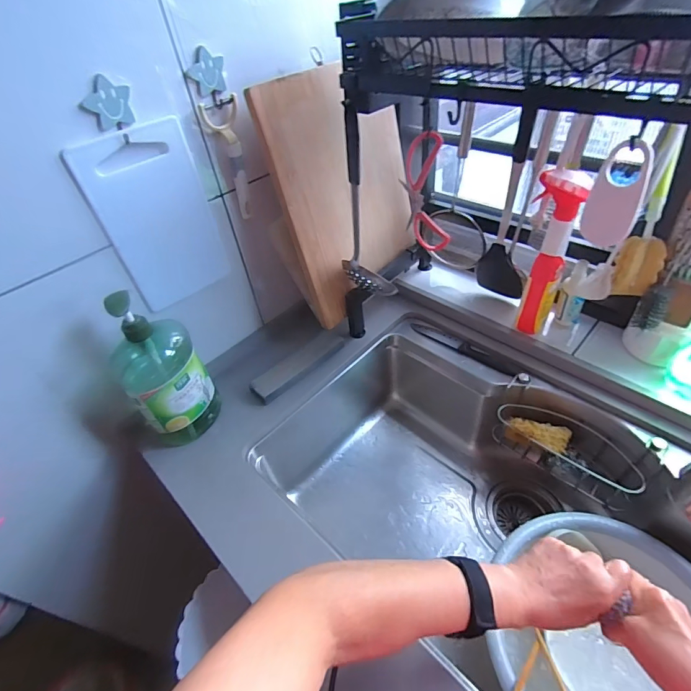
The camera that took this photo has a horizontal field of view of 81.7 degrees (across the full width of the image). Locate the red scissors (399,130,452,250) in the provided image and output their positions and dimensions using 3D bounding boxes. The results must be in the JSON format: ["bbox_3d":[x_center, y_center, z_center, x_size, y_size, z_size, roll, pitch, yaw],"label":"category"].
[{"bbox_3d":[0.110,-0.195,0.527,0.063,0.154,0.017,3,44,9],"label":"red scissors"}]

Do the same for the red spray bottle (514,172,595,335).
[{"bbox_3d":[0.319,-0.136,0.649,0.066,0.264,0.064,19,49,24],"label":"red spray bottle"}]

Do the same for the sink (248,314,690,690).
[{"bbox_3d":[0.268,0.295,0.635,0.807,0.249,0.456,32,55,33],"label":"sink"}]

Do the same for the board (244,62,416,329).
[{"bbox_3d":[0.018,-0.272,0.725,0.298,0.388,0.023,-37,37,-30],"label":"board"}]

